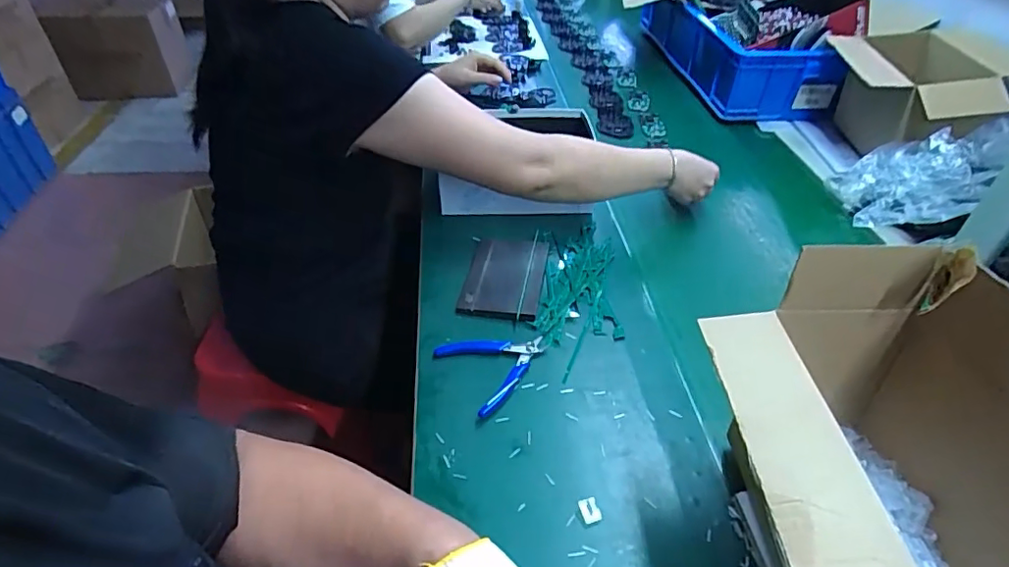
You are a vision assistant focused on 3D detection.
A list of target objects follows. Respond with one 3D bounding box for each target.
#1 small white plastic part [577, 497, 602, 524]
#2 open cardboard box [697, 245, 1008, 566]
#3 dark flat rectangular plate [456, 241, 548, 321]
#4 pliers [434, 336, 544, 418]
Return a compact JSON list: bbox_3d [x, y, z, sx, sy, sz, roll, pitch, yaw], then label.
[{"bbox_3d":[0.077,0.205,0.500,0.017,0.008,0.021,-12,43,-15],"label":"small white plastic part"},{"bbox_3d":[0.257,0.140,0.412,0.199,0.233,0.241,1,41,0],"label":"open cardboard box"},{"bbox_3d":[-0.001,-0.011,0.720,0.099,0.017,0.139,7,42,7],"label":"dark flat rectangular plate"},{"bbox_3d":[-0.007,0.086,0.623,0.110,0.013,0.103,-24,47,-26],"label":"pliers"}]

